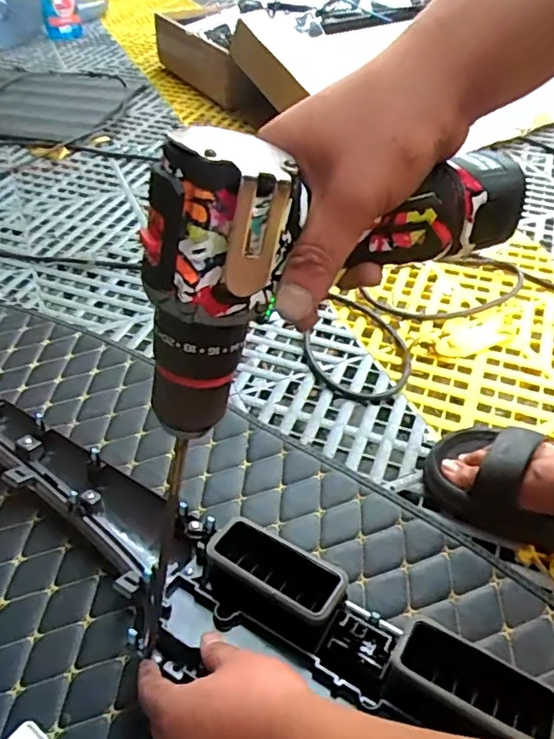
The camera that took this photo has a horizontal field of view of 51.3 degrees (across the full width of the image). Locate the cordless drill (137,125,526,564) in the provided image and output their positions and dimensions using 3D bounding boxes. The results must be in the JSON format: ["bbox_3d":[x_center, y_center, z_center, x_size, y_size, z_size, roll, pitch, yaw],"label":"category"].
[{"bbox_3d":[0.030,-0.044,0.303,0.219,0.164,0.056,-14,45,-14],"label":"cordless drill"}]

